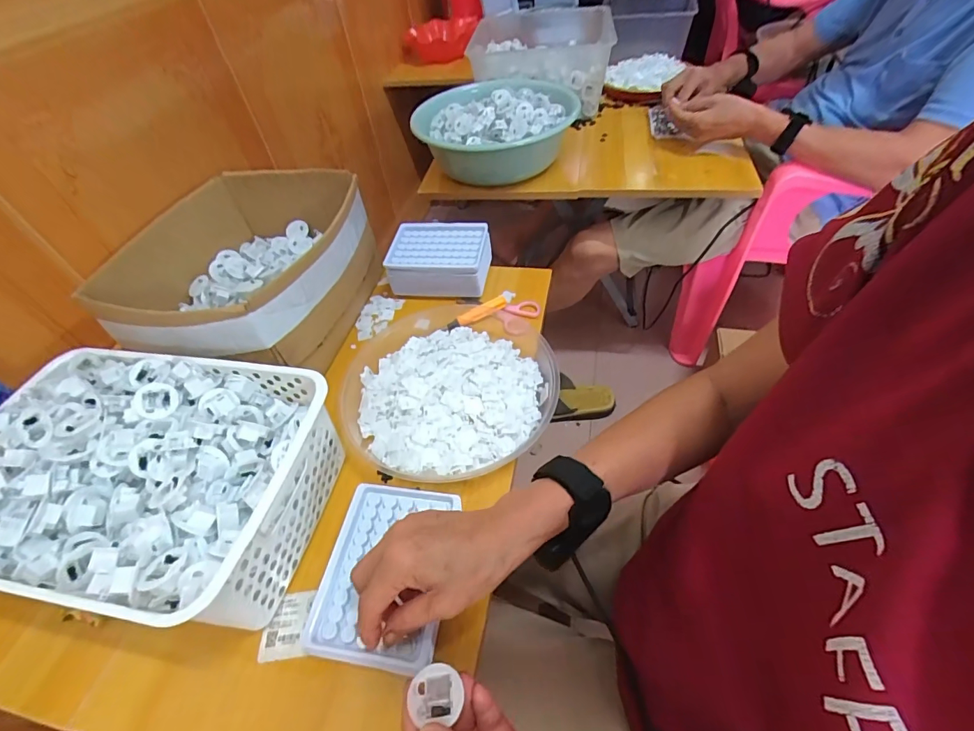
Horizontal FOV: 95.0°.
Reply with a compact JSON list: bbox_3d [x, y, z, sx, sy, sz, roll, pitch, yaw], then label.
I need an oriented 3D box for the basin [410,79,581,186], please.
[{"bbox_3d":[0.018,-0.432,0.828,0.285,0.094,0.260,4,50,9],"label":"basin"}]

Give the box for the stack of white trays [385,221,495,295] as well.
[{"bbox_3d":[-0.064,-0.151,0.635,0.140,0.054,0.102,5,50,10],"label":"stack of white trays"}]

